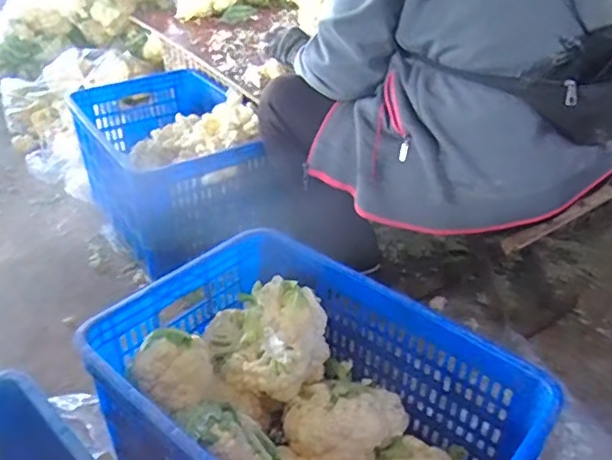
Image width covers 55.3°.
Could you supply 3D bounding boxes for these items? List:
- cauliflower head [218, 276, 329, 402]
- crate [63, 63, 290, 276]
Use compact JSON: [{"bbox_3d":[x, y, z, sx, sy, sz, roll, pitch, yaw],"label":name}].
[{"bbox_3d":[-0.042,0.157,0.868,0.151,0.124,0.131,-2,33,-3],"label":"cauliflower head"},{"bbox_3d":[-0.332,-0.175,1.374,0.329,0.259,0.540,-18,37,-25],"label":"crate"}]

